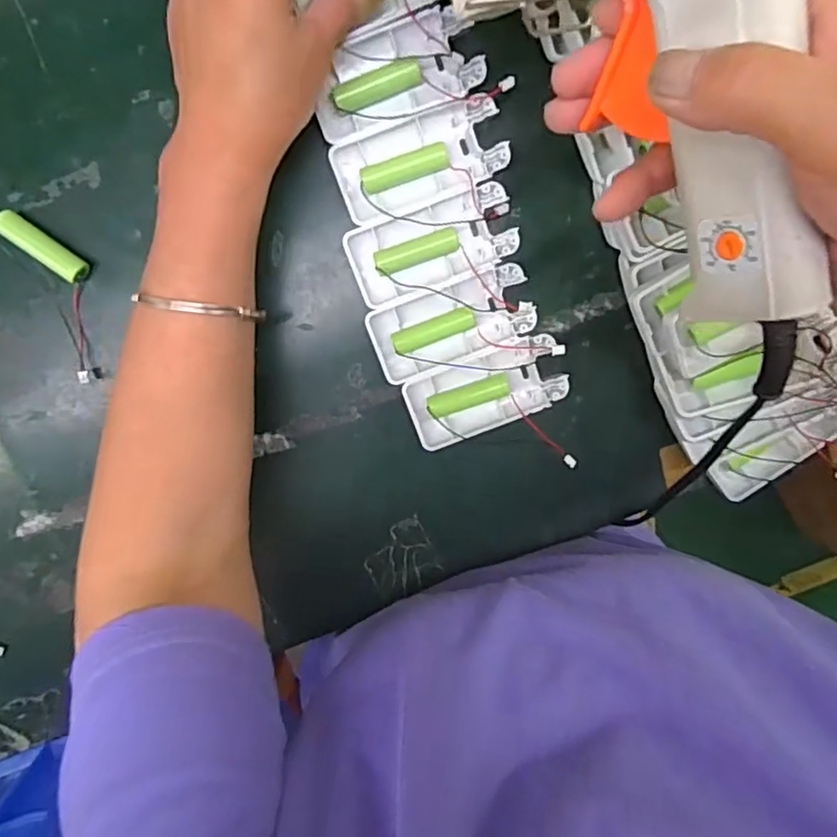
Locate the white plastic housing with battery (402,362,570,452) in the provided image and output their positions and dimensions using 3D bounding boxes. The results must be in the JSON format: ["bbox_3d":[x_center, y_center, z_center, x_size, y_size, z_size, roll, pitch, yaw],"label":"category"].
[{"bbox_3d":[0.040,-0.015,0.364,0.091,0.014,0.043,-19,99,0],"label":"white plastic housing with battery"}]

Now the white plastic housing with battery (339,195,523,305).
[{"bbox_3d":[0.009,-0.093,0.346,0.090,0.015,0.050,-16,99,0],"label":"white plastic housing with battery"}]

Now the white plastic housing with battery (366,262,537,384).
[{"bbox_3d":[0.019,-0.055,0.353,0.091,0.015,0.044,-21,99,0],"label":"white plastic housing with battery"}]

